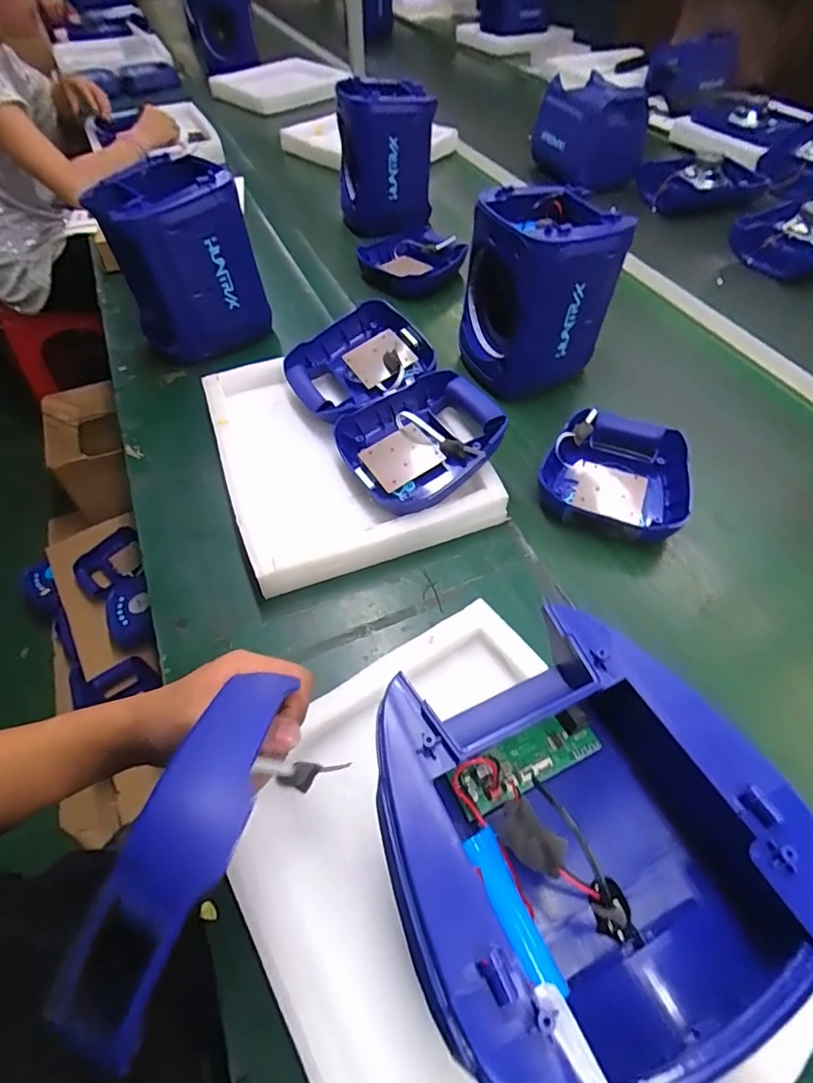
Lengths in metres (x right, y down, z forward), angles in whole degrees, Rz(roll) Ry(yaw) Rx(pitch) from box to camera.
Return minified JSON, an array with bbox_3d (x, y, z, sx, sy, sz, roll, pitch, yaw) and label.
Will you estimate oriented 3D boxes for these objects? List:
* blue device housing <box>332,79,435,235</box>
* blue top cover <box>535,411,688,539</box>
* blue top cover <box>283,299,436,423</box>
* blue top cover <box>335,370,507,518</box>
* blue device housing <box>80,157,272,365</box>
[{"bbox_3d":[-0.045,-0.752,1.042,0.174,0.226,0.142,-8,53,-8],"label":"blue device housing"},{"bbox_3d":[0.255,-0.084,0.641,0.163,0.043,0.174,17,54,12],"label":"blue top cover"},{"bbox_3d":[-0.064,-0.240,0.702,0.185,0.055,0.165,-31,68,0],"label":"blue top cover"},{"bbox_3d":[0.027,-0.118,0.627,0.196,0.077,0.169,-25,56,-16],"label":"blue top cover"},{"bbox_3d":[-0.323,-0.405,0.770,0.183,0.218,0.151,-19,55,-16],"label":"blue device housing"}]

